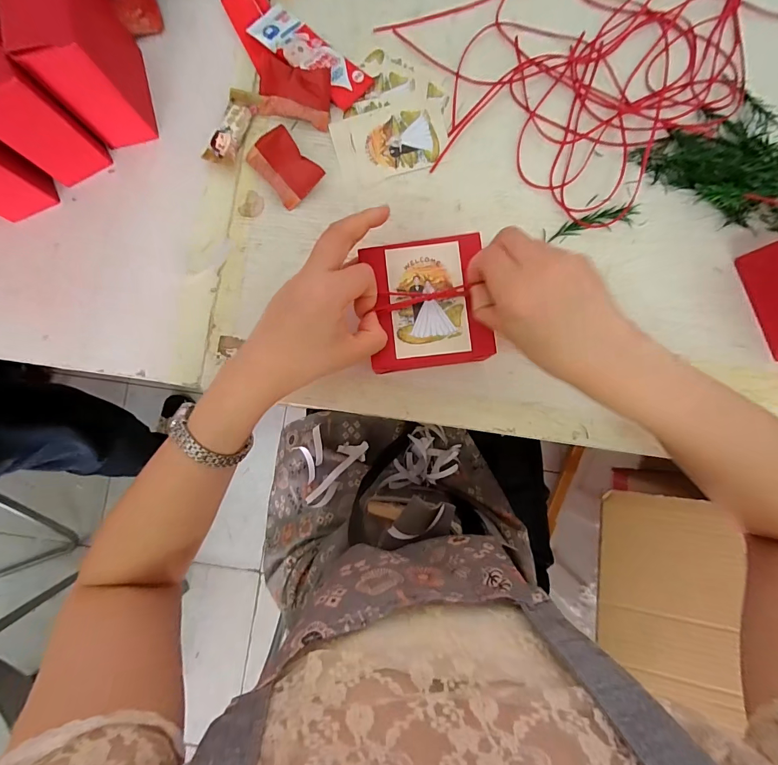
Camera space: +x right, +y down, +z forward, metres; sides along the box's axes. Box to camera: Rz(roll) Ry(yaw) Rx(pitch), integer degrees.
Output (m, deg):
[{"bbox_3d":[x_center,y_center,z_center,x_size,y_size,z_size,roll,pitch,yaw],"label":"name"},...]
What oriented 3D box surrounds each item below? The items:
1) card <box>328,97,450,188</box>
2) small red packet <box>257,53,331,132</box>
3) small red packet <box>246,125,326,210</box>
[{"bbox_3d":[0.003,-0.232,0.373,0.108,0.004,0.066,-16,86,0],"label":"card"},{"bbox_3d":[-0.091,-0.275,0.366,0.075,0.021,0.047,15,86,2],"label":"small red packet"},{"bbox_3d":[-0.099,-0.205,0.364,0.044,0.018,0.070,-38,86,-2],"label":"small red packet"}]

